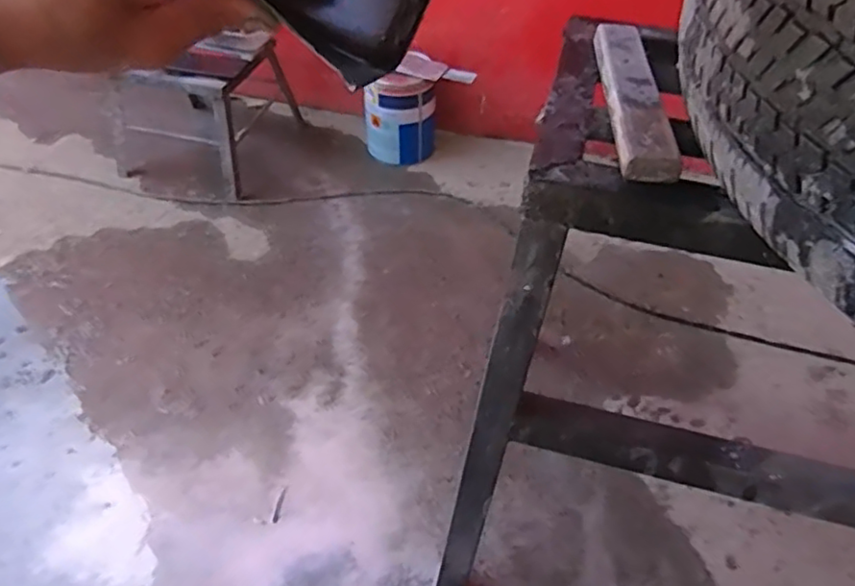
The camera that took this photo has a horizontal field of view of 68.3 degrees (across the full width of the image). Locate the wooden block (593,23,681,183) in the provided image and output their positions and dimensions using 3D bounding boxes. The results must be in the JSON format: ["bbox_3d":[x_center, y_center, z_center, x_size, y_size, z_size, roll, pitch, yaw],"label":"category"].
[{"bbox_3d":[0.171,-0.170,0.533,0.041,0.018,0.220,4,46,1],"label":"wooden block"}]

